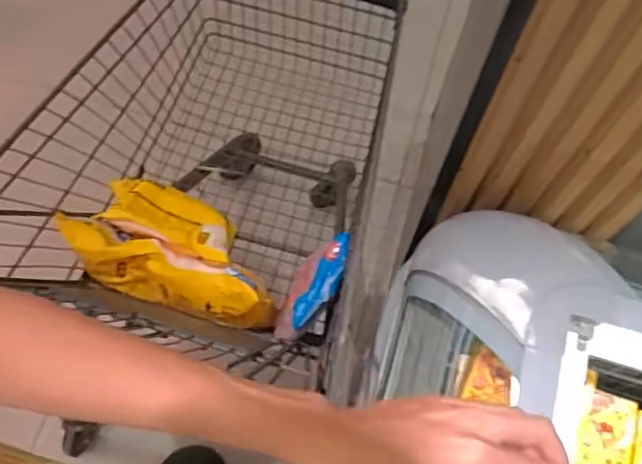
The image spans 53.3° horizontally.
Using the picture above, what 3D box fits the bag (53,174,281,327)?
[{"bbox_3d":[-0.206,0.019,0.958,0.303,0.166,0.172,20,70,6],"label":"bag"}]

